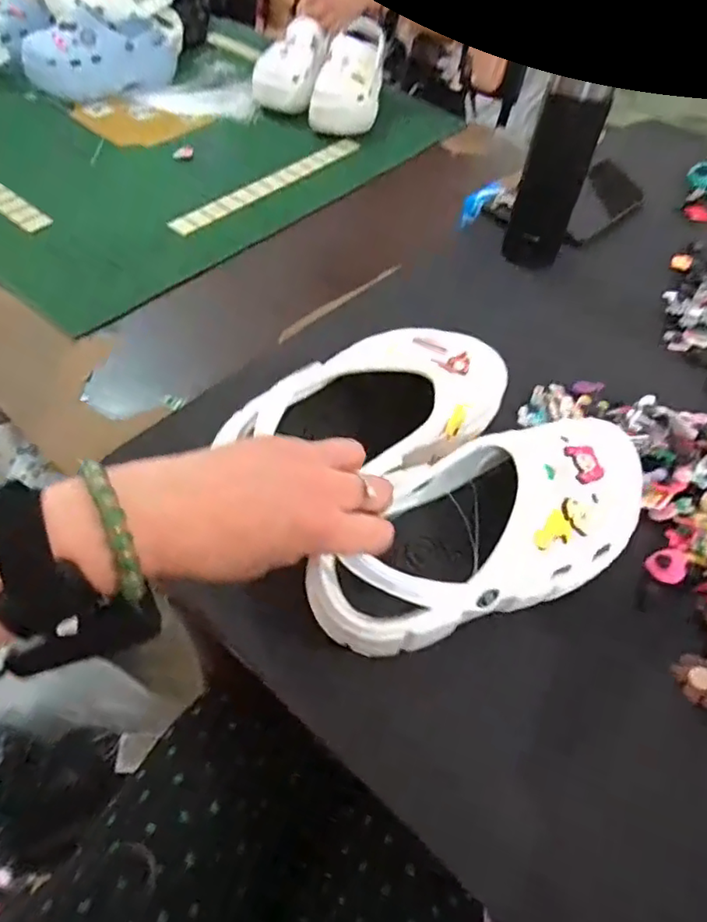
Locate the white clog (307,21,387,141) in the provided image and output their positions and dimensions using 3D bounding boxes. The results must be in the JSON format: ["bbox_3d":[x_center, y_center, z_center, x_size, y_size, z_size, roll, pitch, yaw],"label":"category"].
[{"bbox_3d":[-0.003,-0.689,1.065,0.117,0.080,0.216,15,72,8],"label":"white clog"}]

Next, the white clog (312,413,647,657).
[{"bbox_3d":[0.089,0.043,0.386,0.242,0.096,0.101,-26,57,-13],"label":"white clog"}]

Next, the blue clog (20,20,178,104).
[{"bbox_3d":[-0.463,-0.748,1.104,0.265,0.103,0.119,-24,57,-20],"label":"blue clog"}]

